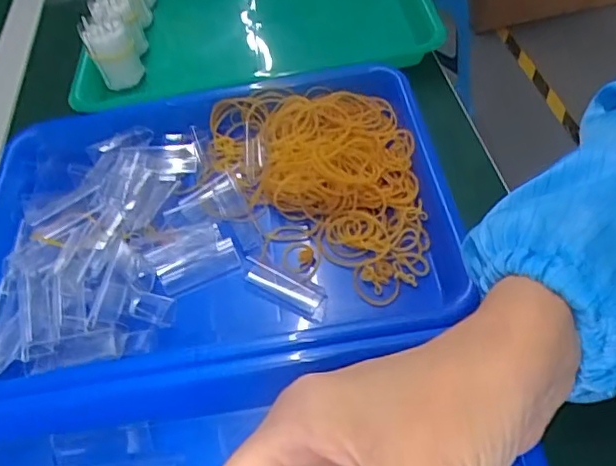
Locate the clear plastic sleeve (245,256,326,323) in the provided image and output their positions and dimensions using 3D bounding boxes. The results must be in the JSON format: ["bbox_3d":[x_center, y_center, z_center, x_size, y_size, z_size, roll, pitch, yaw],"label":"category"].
[{"bbox_3d":[-0.015,0.032,0.366,0.066,0.012,0.021,23,59,25],"label":"clear plastic sleeve"}]

